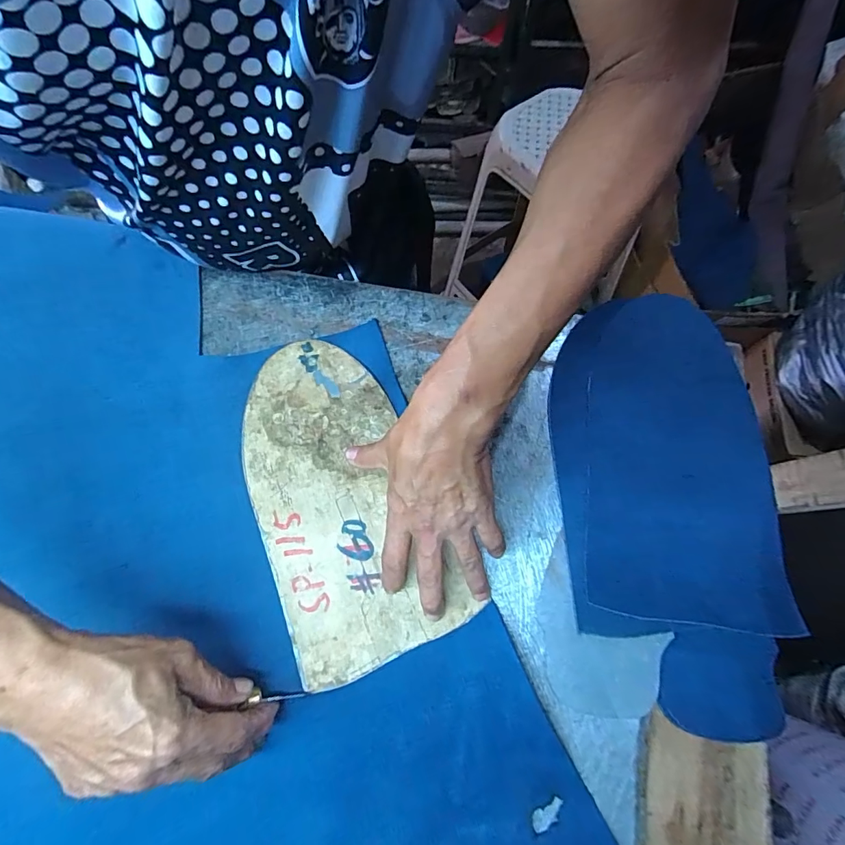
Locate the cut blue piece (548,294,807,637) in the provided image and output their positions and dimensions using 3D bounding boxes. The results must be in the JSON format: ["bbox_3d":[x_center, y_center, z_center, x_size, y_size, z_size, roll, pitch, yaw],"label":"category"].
[{"bbox_3d":[0.199,0.026,0.378,0.162,0.025,0.276,-3,74,0],"label":"cut blue piece"}]

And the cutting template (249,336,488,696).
[{"bbox_3d":[-0.077,0.061,0.381,0.141,0.004,0.277,-24,75,-7],"label":"cutting template"}]

